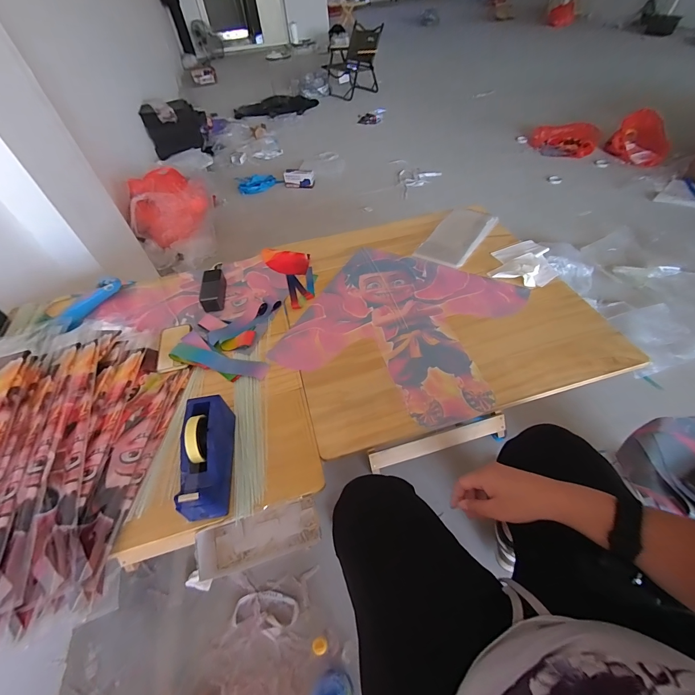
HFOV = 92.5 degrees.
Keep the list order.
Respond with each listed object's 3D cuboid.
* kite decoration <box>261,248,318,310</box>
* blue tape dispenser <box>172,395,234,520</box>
[{"bbox_3d":[-0.164,-0.239,1.038,0.127,0.033,0.277,-25,53,-15],"label":"kite decoration"},{"bbox_3d":[-0.262,0.201,0.620,0.061,0.125,0.208,-9,51,-2],"label":"blue tape dispenser"}]

